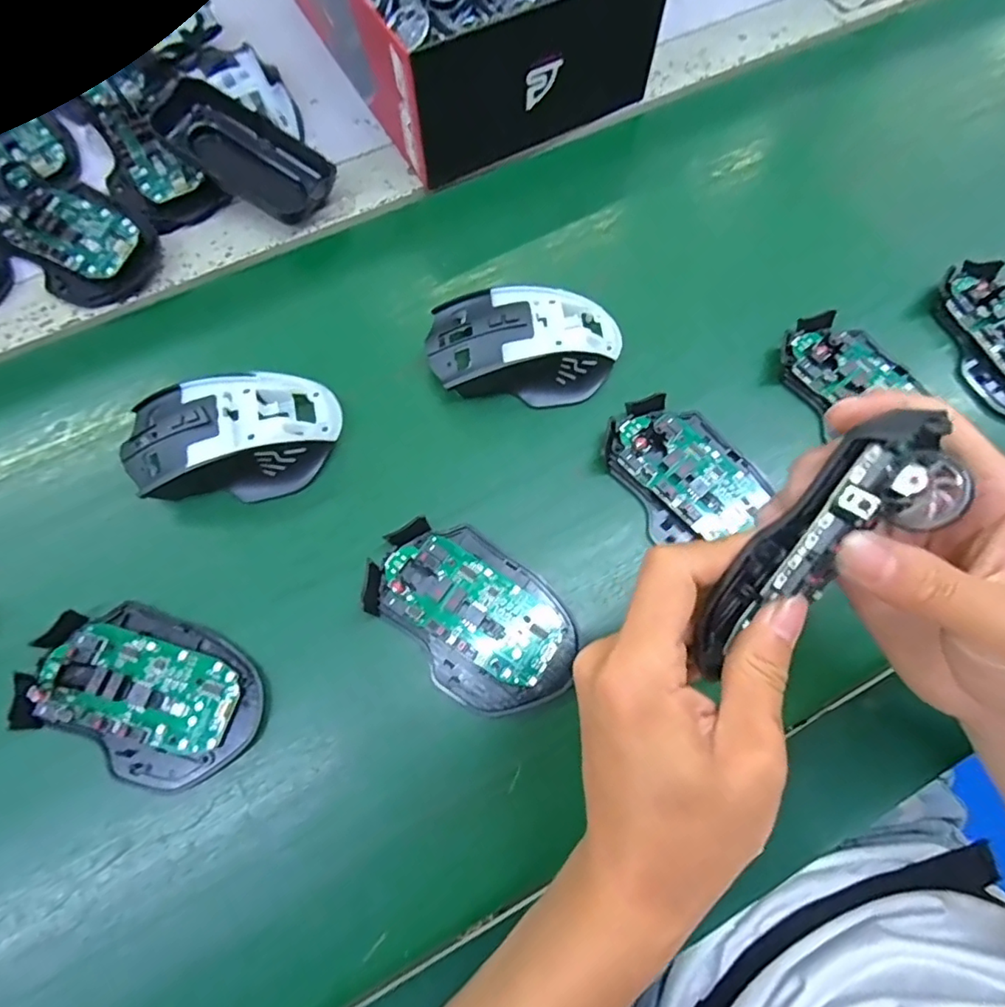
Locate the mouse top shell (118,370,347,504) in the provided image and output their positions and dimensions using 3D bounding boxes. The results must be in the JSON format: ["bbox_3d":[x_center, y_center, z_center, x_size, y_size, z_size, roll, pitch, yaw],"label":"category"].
[{"bbox_3d":[-0.151,-0.039,0.313,0.114,0.036,0.070,-11,74,-3],"label":"mouse top shell"}]

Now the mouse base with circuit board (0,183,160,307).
[{"bbox_3d":[-0.279,-0.175,0.367,0.103,0.019,0.068,37,77,10],"label":"mouse base with circuit board"}]

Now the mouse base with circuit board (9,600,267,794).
[{"bbox_3d":[-0.178,0.093,0.278,0.112,0.017,0.071,21,74,6],"label":"mouse base with circuit board"}]

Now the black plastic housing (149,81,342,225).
[{"bbox_3d":[-0.169,-0.230,0.373,0.109,0.023,0.049,31,73,-6],"label":"black plastic housing"}]

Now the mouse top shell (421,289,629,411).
[{"bbox_3d":[0.015,-0.097,0.334,0.117,0.036,0.069,-3,73,-1],"label":"mouse top shell"}]

